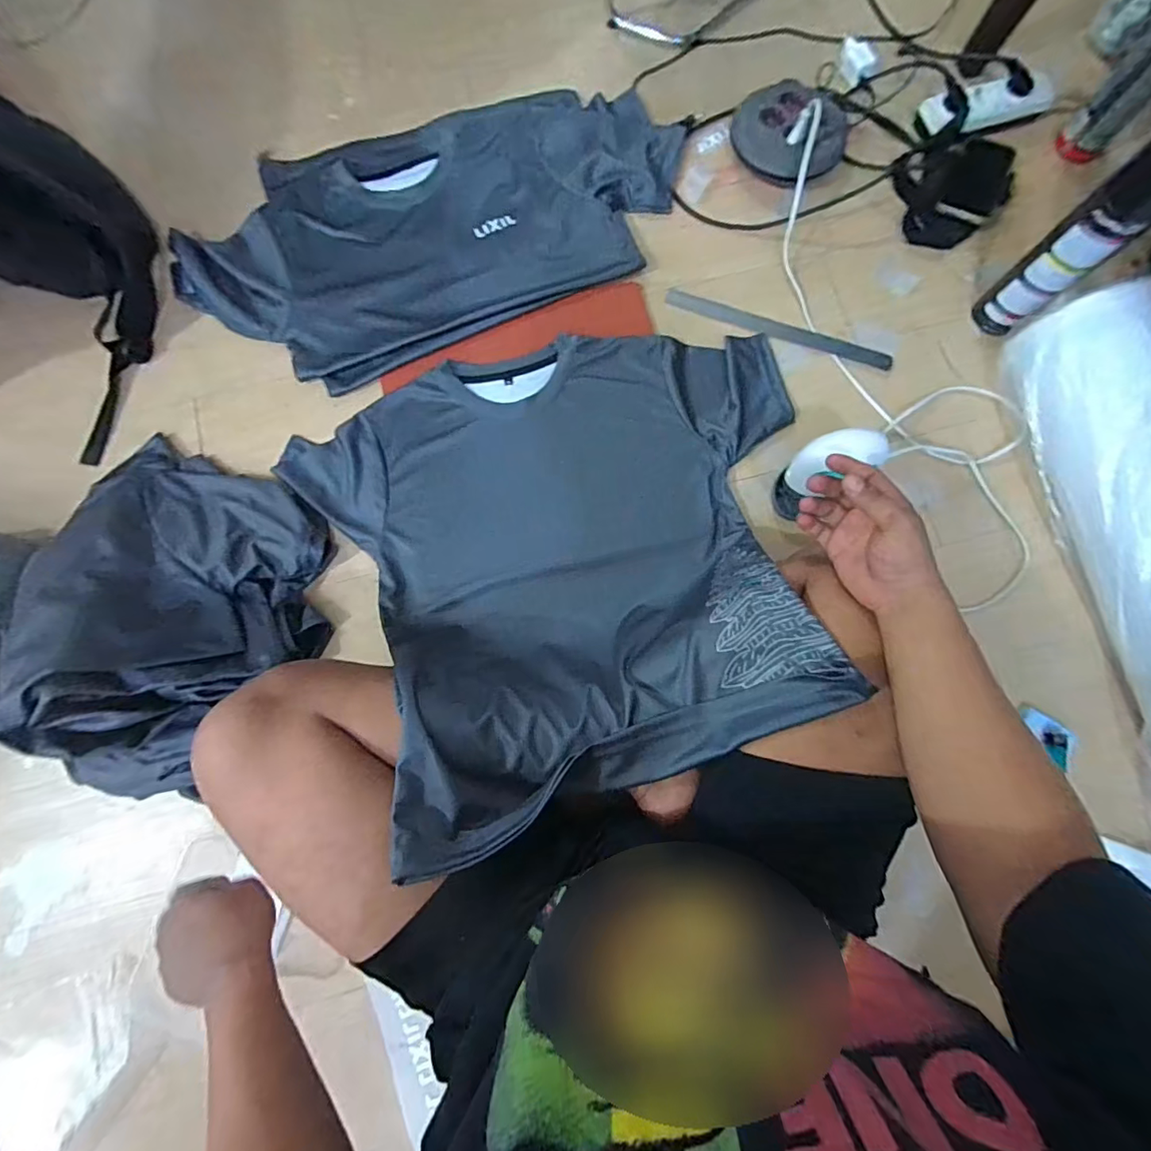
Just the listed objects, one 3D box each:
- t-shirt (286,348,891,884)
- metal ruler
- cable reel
[{"bbox_3d":[0.018,-0.067,0.578,0.595,0.219,0.534,-22,80,-5],"label":"t-shirt"},{"bbox_3d":[0.283,-0.344,0.713,0.319,0.007,0.033,18,70,3],"label":"metal ruler"},{"bbox_3d":[0.311,-0.639,0.747,0.160,0.052,0.146,0,79,0],"label":"cable reel"}]

